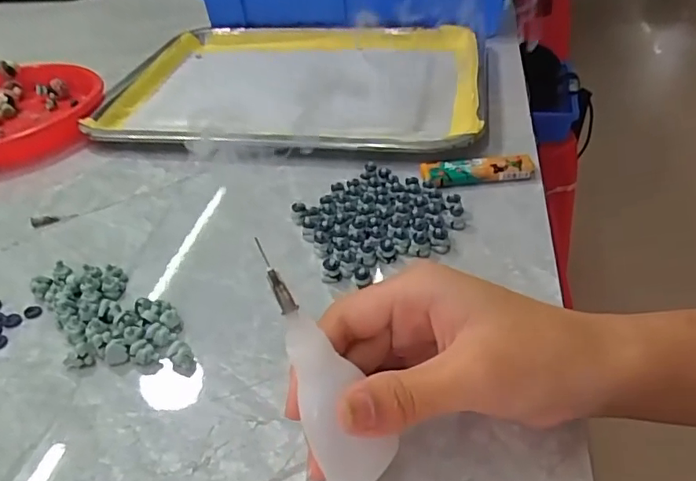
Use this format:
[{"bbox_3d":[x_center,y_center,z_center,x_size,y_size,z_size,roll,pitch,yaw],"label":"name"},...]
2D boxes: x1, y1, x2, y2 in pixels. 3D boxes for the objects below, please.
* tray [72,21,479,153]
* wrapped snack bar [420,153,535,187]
[{"bbox_3d":[-0.049,-0.151,0.511,0.344,0.024,0.245,4,40,9],"label":"tray"},{"bbox_3d":[0.092,-0.049,0.383,0.078,0.014,0.018,-5,39,-2],"label":"wrapped snack bar"}]

